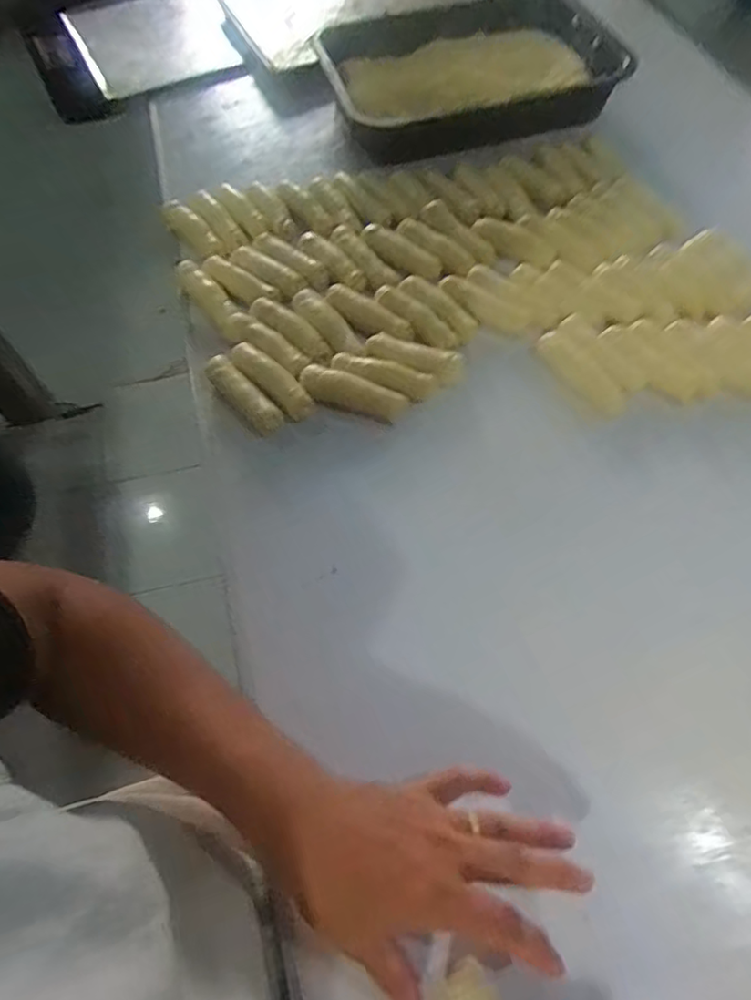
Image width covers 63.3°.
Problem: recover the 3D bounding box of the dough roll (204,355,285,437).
[{"bbox_3d":[-0.126,-0.099,0.575,0.024,0.028,0.095,-41,66,-17],"label":"dough roll"}]

